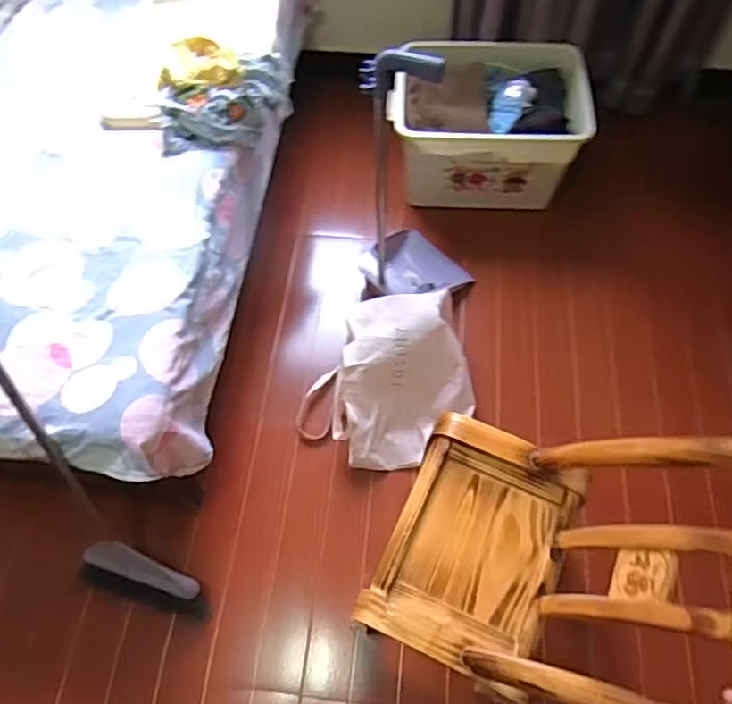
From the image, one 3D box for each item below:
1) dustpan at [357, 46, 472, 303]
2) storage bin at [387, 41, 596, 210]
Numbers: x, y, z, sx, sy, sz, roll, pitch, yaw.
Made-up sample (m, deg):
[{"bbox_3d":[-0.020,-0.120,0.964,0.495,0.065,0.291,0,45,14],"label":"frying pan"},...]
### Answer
[{"bbox_3d":[0.129,-0.369,1.301,0.268,0.736,0.222,4,64,6],"label":"dustpan"},{"bbox_3d":[0.314,-0.611,1.614,0.490,0.278,0.333,1,64,4],"label":"storage bin"}]

